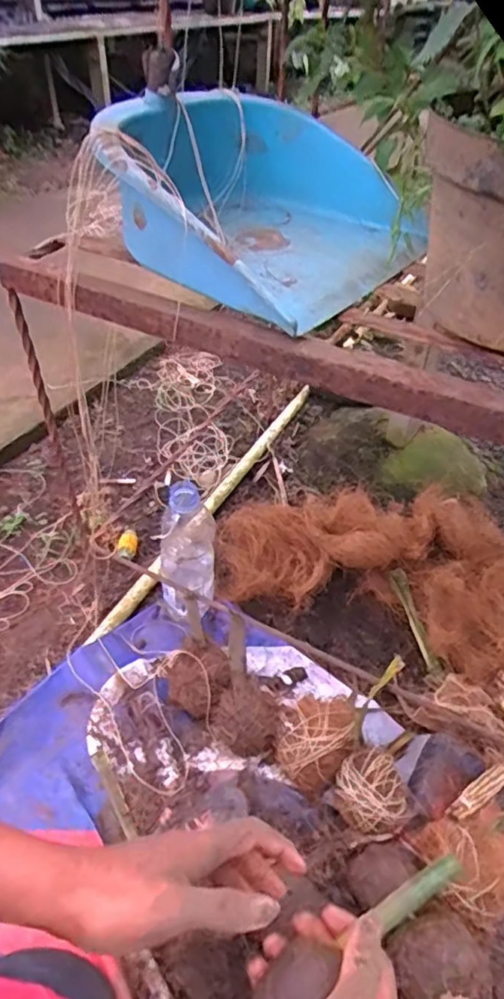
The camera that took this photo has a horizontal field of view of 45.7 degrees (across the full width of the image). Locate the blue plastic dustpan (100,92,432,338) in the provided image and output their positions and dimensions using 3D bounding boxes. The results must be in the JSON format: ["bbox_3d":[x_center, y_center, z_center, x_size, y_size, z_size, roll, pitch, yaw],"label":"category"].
[{"bbox_3d":[0.016,-0.245,0.475,0.211,0.093,0.240,29,49,26],"label":"blue plastic dustpan"}]

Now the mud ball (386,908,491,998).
[{"bbox_3d":[0.160,0.411,0.523,0.075,0.069,0.075,1,42,-1],"label":"mud ball"}]

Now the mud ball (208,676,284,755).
[{"bbox_3d":[-0.005,0.248,0.671,0.066,0.072,0.065,1,44,-1],"label":"mud ball"}]

